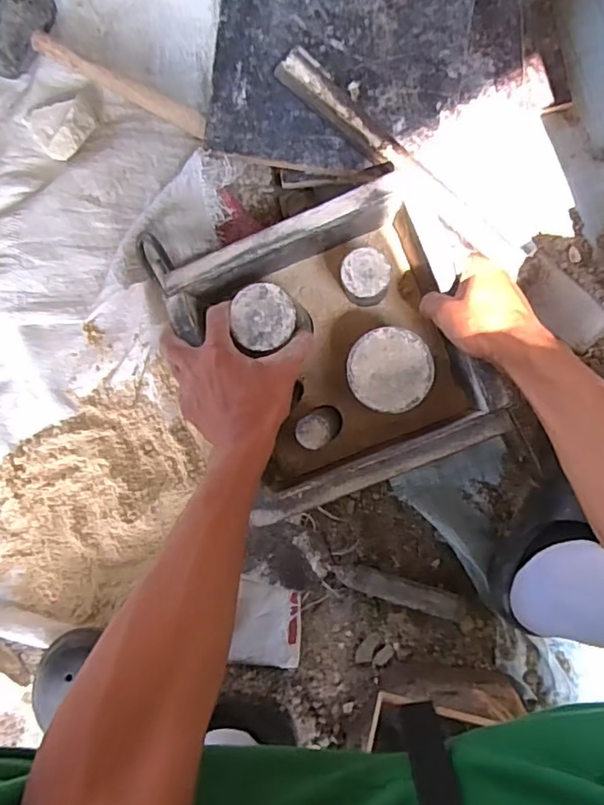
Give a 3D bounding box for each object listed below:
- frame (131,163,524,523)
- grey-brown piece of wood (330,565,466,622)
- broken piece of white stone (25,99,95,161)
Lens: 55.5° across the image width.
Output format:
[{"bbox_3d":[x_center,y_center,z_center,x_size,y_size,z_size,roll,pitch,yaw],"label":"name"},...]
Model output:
[{"bbox_3d":[0.024,-0.057,0.530,0.232,0.096,0.266,-23,87,3],"label":"frame"},{"bbox_3d":[0.104,0.197,0.604,0.142,0.025,0.025,17,89,4],"label":"grey-brown piece of wood"},{"bbox_3d":[-0.260,-0.300,0.620,0.063,0.029,0.061,0,88,4],"label":"broken piece of white stone"}]

